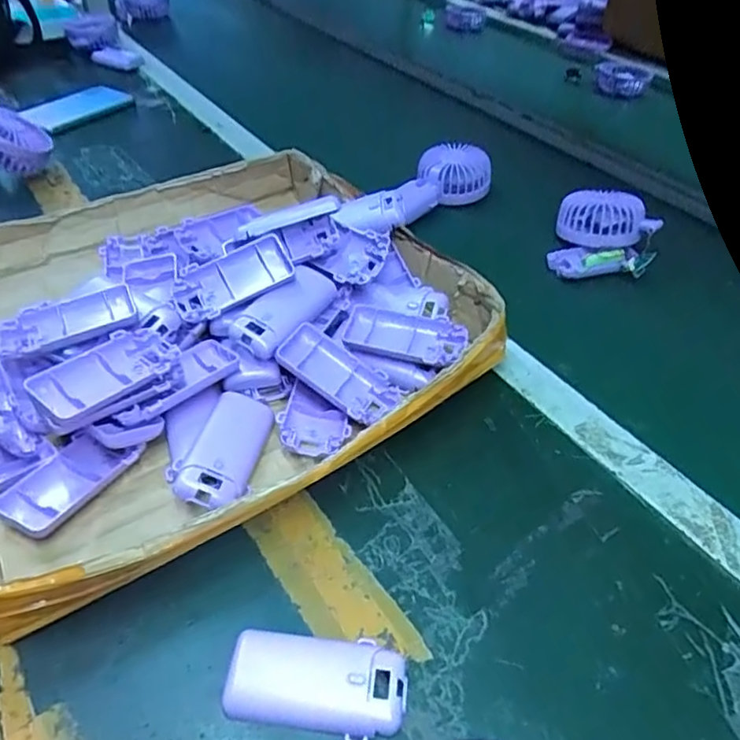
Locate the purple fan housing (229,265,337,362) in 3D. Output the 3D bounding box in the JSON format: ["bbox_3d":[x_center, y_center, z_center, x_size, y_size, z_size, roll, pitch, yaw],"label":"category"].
[{"bbox_3d":[-0.067,-0.049,0.468,0.044,0.026,0.087,22,47,17],"label":"purple fan housing"}]

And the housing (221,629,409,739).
[{"bbox_3d":[-0.029,0.165,0.320,0.095,0.016,0.046,6,43,3],"label":"housing"}]

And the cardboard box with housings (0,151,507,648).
[{"bbox_3d":[-0.144,-0.047,0.490,0.404,0.085,0.392,-26,50,-28],"label":"cardboard box with housings"}]

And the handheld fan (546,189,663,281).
[{"bbox_3d":[0.244,-0.141,0.628,0.098,0.051,0.098,14,44,11],"label":"handheld fan"}]

